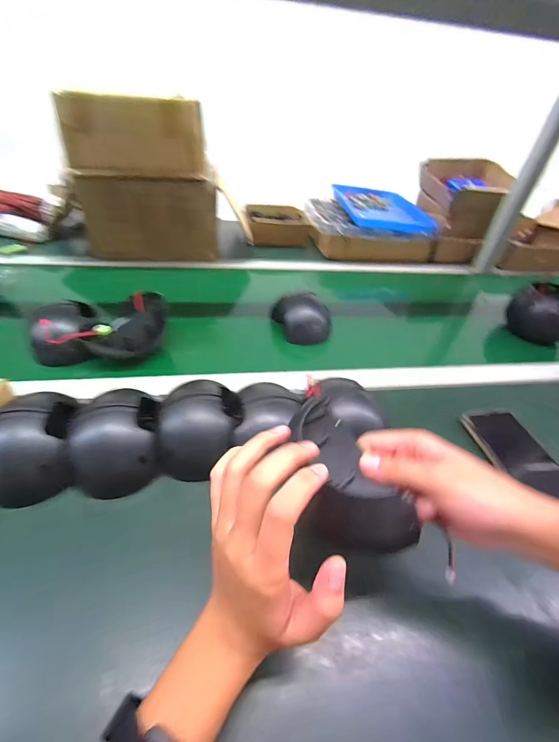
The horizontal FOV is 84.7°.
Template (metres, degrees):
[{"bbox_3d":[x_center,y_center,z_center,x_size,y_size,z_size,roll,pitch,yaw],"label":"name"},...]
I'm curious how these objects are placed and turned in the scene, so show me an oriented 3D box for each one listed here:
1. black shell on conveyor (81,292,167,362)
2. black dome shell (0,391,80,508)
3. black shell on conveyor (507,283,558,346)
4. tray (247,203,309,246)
[{"bbox_3d":[-0.222,-0.062,0.464,0.063,0.065,0.115,21,44,16],"label":"black shell on conveyor"},{"bbox_3d":[-0.267,0.081,0.324,0.088,0.065,0.094,-7,44,-15],"label":"black dome shell"},{"bbox_3d":[0.550,-0.120,0.635,0.122,0.088,0.114,36,49,28],"label":"black shell on conveyor"},{"bbox_3d":[-0.014,-0.462,0.966,0.191,0.067,0.217,2,42,-5],"label":"tray"}]

